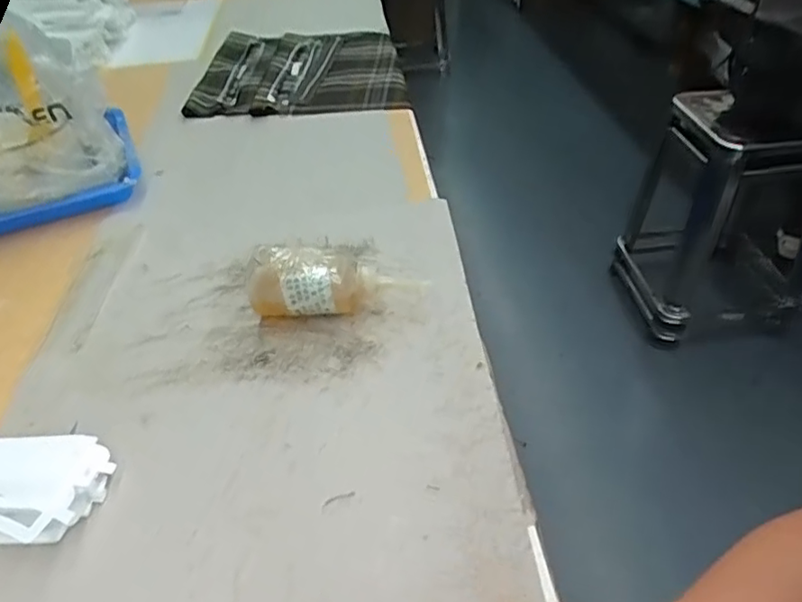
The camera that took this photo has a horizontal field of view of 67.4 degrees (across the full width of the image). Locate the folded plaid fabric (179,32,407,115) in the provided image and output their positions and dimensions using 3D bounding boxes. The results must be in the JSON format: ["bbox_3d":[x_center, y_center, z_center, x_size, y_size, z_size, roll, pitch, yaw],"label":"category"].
[{"bbox_3d":[-0.173,-0.409,1.049,0.342,0.021,0.387,-3,39,-1],"label":"folded plaid fabric"}]

